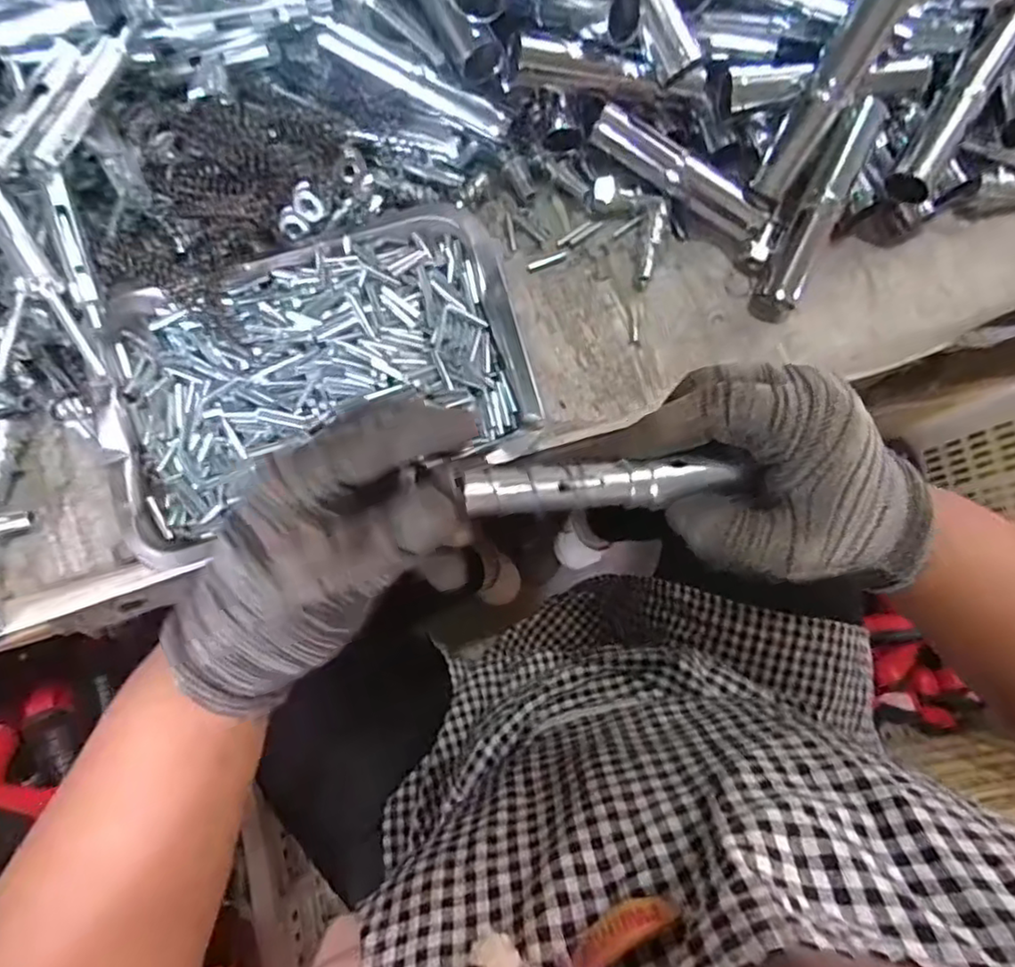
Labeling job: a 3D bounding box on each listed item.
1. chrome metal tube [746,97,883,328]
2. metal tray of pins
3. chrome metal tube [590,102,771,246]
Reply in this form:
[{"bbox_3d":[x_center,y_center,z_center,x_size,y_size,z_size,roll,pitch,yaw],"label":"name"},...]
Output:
[{"bbox_3d":[0.192,-0.165,0.399,0.026,0.025,0.133,26,106,5],"label":"chrome metal tube"},{"bbox_3d":[-0.118,-0.067,0.403,0.250,0.035,0.165,-18,80,-3],"label":"metal tray of pins"},{"bbox_3d":[0.110,-0.196,0.416,0.123,0.023,0.021,31,81,-7],"label":"chrome metal tube"}]

